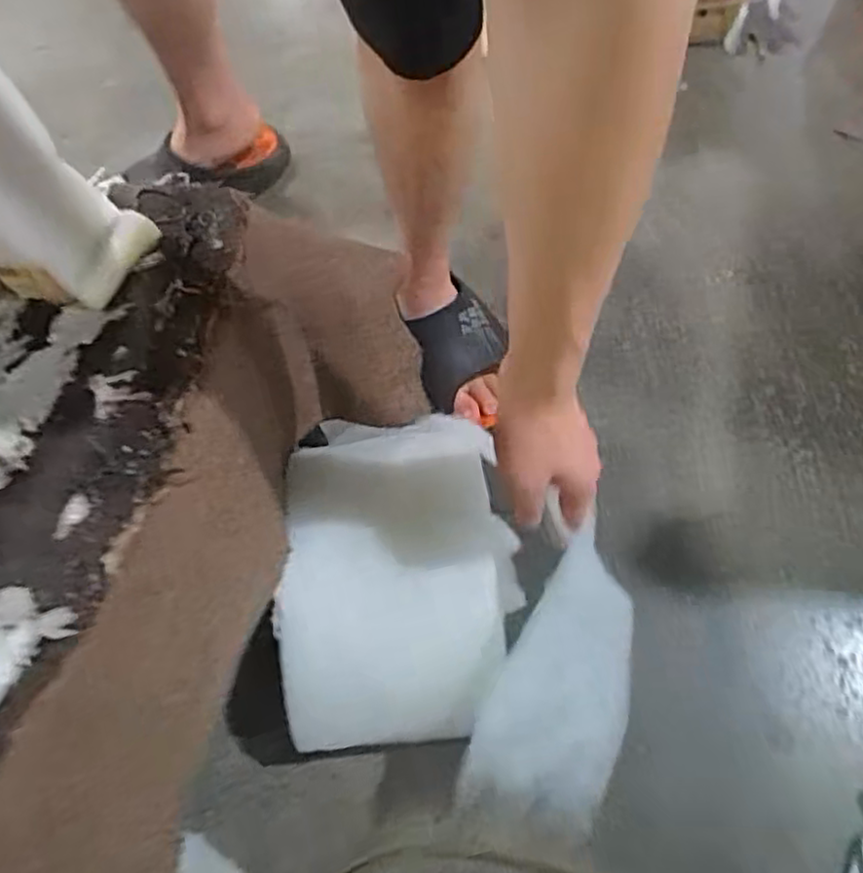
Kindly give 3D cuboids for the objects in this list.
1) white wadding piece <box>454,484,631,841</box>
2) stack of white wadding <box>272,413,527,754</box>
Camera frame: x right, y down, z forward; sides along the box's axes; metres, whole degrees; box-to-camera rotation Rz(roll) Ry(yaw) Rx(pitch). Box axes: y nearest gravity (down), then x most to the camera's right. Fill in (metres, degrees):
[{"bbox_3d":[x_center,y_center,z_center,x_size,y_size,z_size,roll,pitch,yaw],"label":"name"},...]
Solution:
[{"bbox_3d":[0.112,0.198,0.543,0.172,0.027,0.247,16,91,-36],"label":"white wadding piece"},{"bbox_3d":[-0.029,0.112,0.551,0.184,0.061,0.248,-7,63,4],"label":"stack of white wadding"}]

